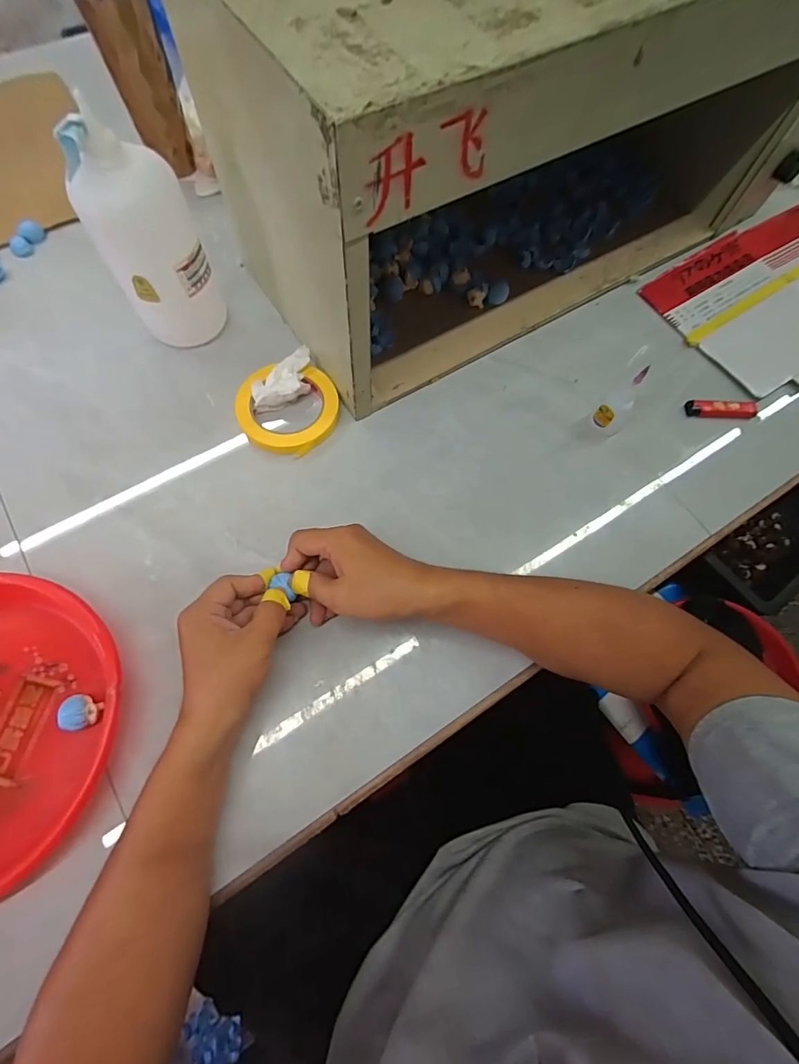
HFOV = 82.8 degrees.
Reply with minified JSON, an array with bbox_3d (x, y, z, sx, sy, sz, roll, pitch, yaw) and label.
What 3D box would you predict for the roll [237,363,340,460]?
[{"bbox_3d":[-0.123,-0.134,0.501,0.110,0.017,0.106,0,70,-1],"label":"roll"}]

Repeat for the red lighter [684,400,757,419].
[{"bbox_3d":[0.374,-0.143,0.528,0.077,0.015,0.023,2,70,-1],"label":"red lighter"}]

